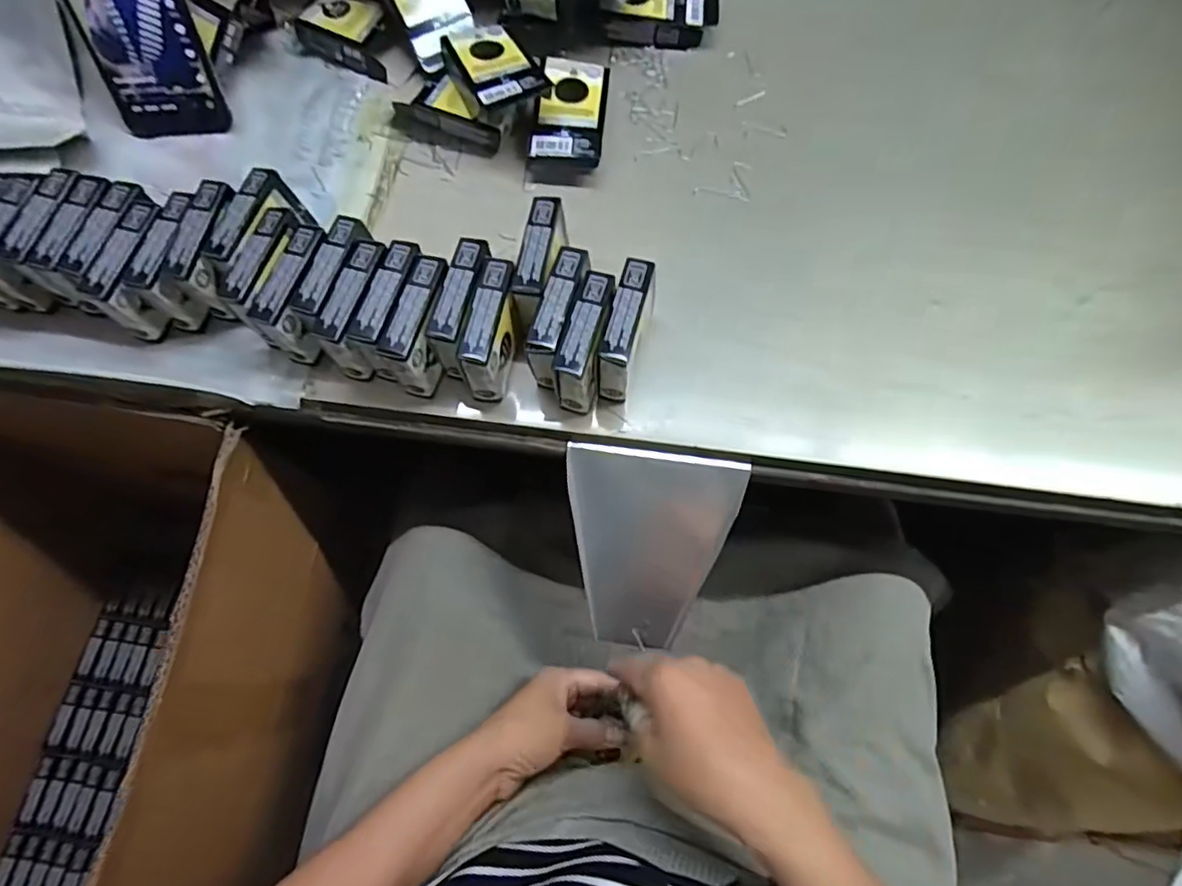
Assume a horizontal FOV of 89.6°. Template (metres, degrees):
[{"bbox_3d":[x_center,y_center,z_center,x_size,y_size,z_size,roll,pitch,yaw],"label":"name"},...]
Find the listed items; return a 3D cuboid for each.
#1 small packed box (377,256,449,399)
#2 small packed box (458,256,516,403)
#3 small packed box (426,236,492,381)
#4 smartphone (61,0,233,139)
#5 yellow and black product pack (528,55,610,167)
[{"bbox_3d":[-0.105,-0.071,0.381,0.023,0.058,0.072,15,72,7],"label":"small packed box"},{"bbox_3d":[-0.061,-0.068,0.379,0.021,0.057,0.076,11,71,5],"label":"small packed box"},{"bbox_3d":[-0.079,-0.083,0.383,0.022,0.057,0.075,10,71,5],"label":"small packed box"},{"bbox_3d":[-0.331,-0.311,0.424,0.080,0.164,0.014,-6,42,-4],"label":"smartphone"},{"bbox_3d":[-0.014,-0.254,0.459,0.052,0.024,0.093,6,71,4],"label":"yellow and black product pack"}]

